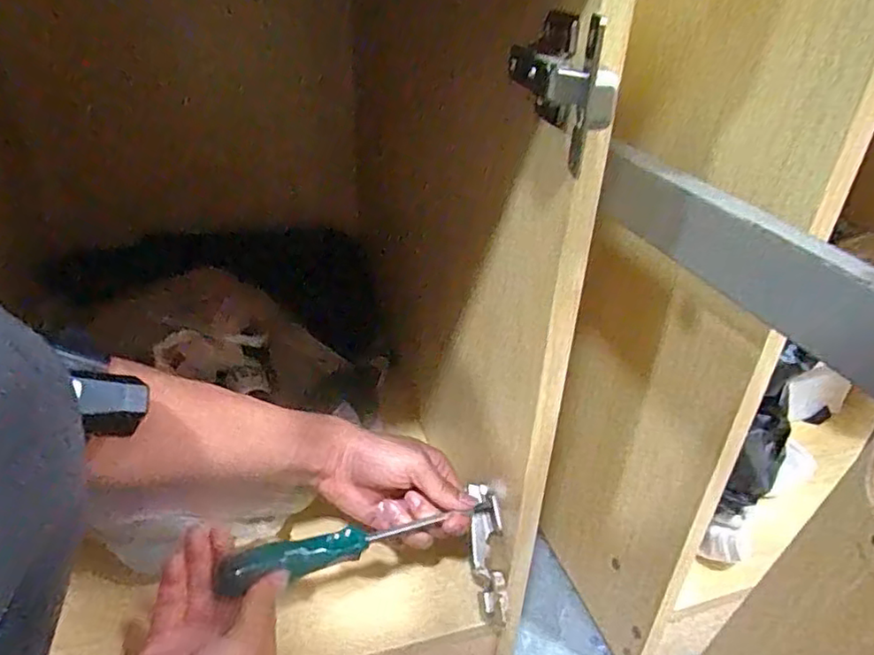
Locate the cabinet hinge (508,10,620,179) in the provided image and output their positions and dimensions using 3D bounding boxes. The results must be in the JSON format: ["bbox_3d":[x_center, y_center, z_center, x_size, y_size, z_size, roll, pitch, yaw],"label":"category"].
[{"bbox_3d":[0.053,-0.114,0.286,0.022,0.055,0.096,-3,32,-11],"label":"cabinet hinge"}]

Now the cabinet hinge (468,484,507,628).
[{"bbox_3d":[0.038,0.171,0.476,0.021,0.033,0.098,-3,77,-12],"label":"cabinet hinge"}]

